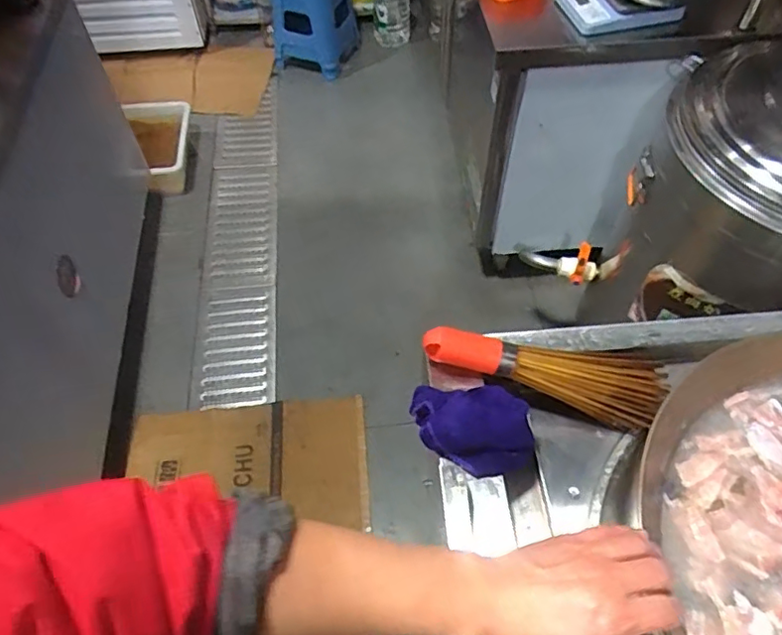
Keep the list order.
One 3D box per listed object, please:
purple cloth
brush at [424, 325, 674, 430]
[{"bbox_3d":[0.096,0.123,0.682,0.136,0.051,0.126,-4,56,-2],"label":"purple cloth"},{"bbox_3d":[0.198,0.055,0.744,0.304,0.083,0.095,11,56,8],"label":"brush"}]

